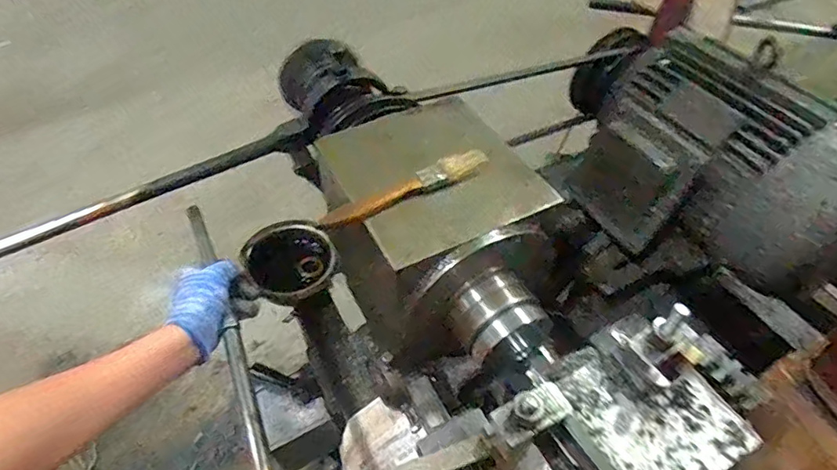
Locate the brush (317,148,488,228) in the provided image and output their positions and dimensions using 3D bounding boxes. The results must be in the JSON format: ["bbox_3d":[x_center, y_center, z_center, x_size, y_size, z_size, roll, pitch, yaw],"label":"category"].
[{"bbox_3d":[-0.008,-0.038,0.416,0.148,0.017,0.020,-23,54,-20],"label":"brush"}]

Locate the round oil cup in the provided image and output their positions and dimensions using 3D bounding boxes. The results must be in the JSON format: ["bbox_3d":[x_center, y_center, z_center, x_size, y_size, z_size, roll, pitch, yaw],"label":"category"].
[{"bbox_3d":[-0.171,0.032,0.679,0.111,0.052,0.110,-26,55,-22],"label":"round oil cup"}]

